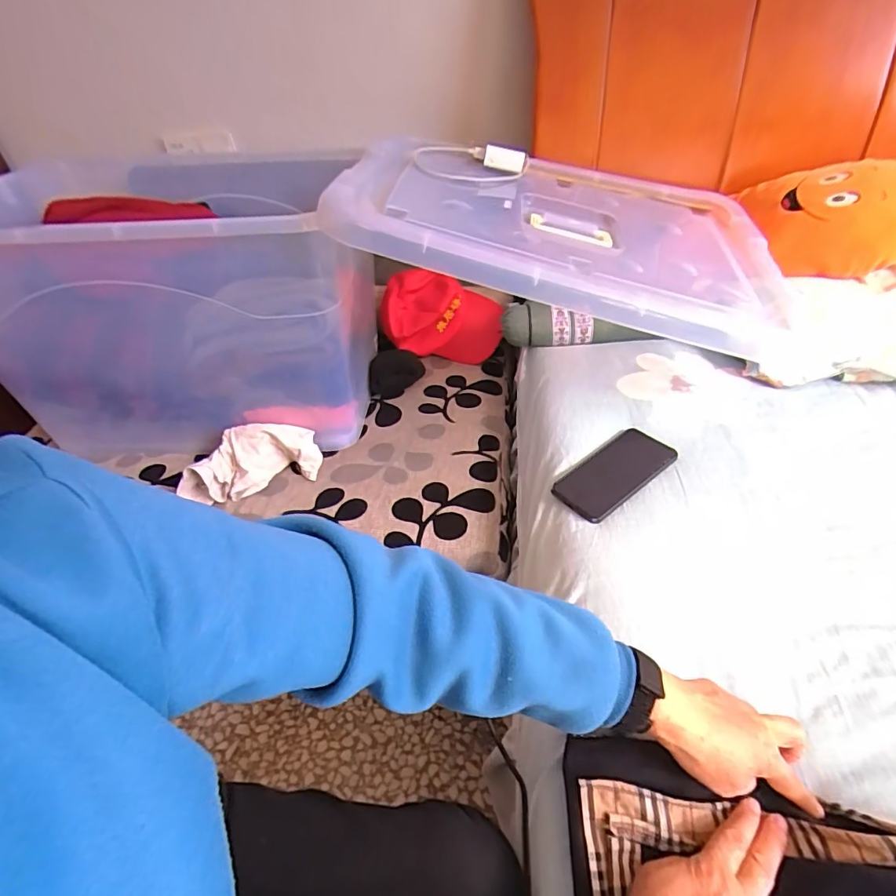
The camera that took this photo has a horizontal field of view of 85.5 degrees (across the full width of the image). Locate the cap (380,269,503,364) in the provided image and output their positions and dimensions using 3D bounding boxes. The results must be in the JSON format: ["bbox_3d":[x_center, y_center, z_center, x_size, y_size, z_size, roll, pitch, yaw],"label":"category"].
[{"bbox_3d":[-0.019,-0.260,0.988,0.258,0.144,0.097,6,44,11],"label":"cap"}]

